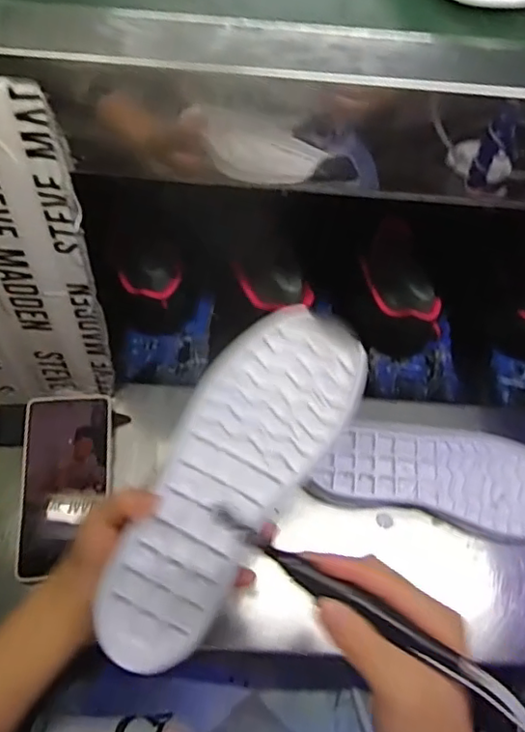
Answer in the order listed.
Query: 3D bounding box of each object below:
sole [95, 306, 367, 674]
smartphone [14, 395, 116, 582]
[{"bbox_3d":[-0.026,0.082,0.413,0.094,0.031,0.259,30,86,11],"label":"sole"},{"bbox_3d":[-0.181,0.105,0.543,0.077,0.014,0.163,0,64,-4],"label":"smartphone"}]

